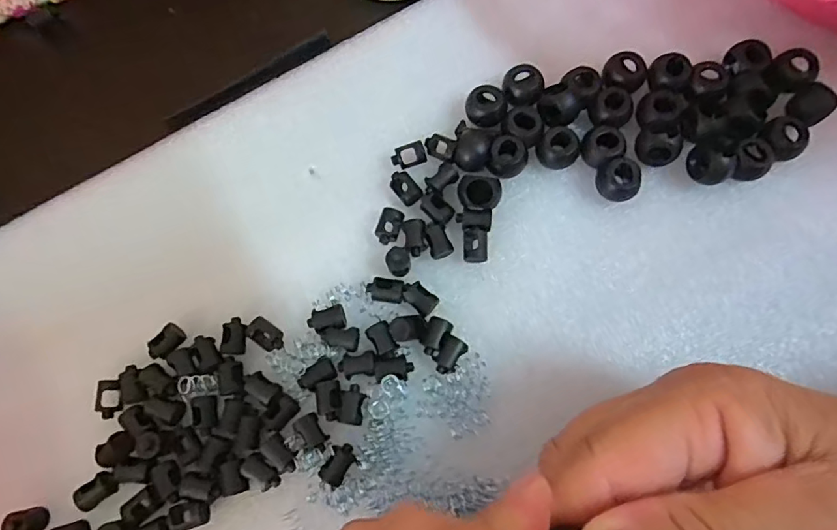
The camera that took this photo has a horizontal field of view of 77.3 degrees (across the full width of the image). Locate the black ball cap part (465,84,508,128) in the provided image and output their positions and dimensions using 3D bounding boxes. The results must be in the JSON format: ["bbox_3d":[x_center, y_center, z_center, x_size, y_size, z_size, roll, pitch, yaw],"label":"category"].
[{"bbox_3d":[0.030,-0.069,0.230,0.016,0.012,0.017,0,75,1],"label":"black ball cap part"}]

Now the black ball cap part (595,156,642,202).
[{"bbox_3d":[0.083,-0.036,0.219,0.017,0.014,0.014,40,79,11],"label":"black ball cap part"}]

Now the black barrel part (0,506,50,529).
[{"bbox_3d":[-0.145,0.095,0.194,0.008,0.012,0.009,-14,75,-3],"label":"black barrel part"}]

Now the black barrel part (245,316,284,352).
[{"bbox_3d":[-0.061,0.028,0.210,0.015,0.005,0.009,36,78,10],"label":"black barrel part"}]

